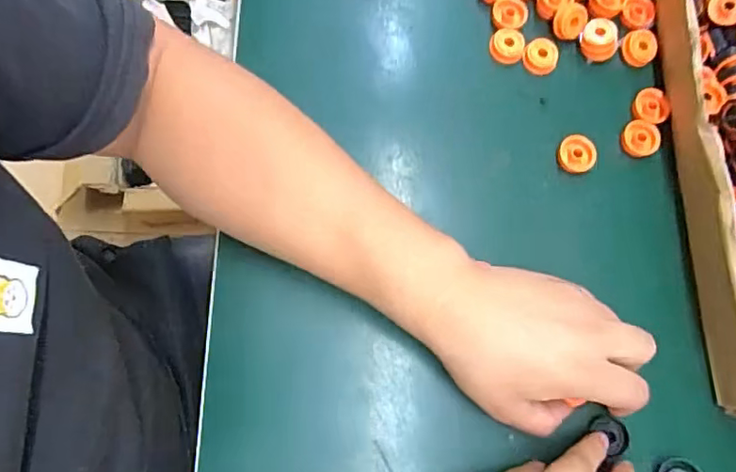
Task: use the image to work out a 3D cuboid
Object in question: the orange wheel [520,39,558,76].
[{"bbox_3d":[0.128,-0.134,0.420,0.025,0.009,0.026,0,77,-2],"label":"orange wheel"}]

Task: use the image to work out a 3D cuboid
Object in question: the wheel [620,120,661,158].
[{"bbox_3d":[0.198,-0.070,0.408,0.027,0.007,0.026,0,77,-2],"label":"wheel"}]

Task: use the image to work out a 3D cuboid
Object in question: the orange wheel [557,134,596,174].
[{"bbox_3d":[0.149,-0.058,0.402,0.027,0.007,0.025,0,77,-2],"label":"orange wheel"}]

